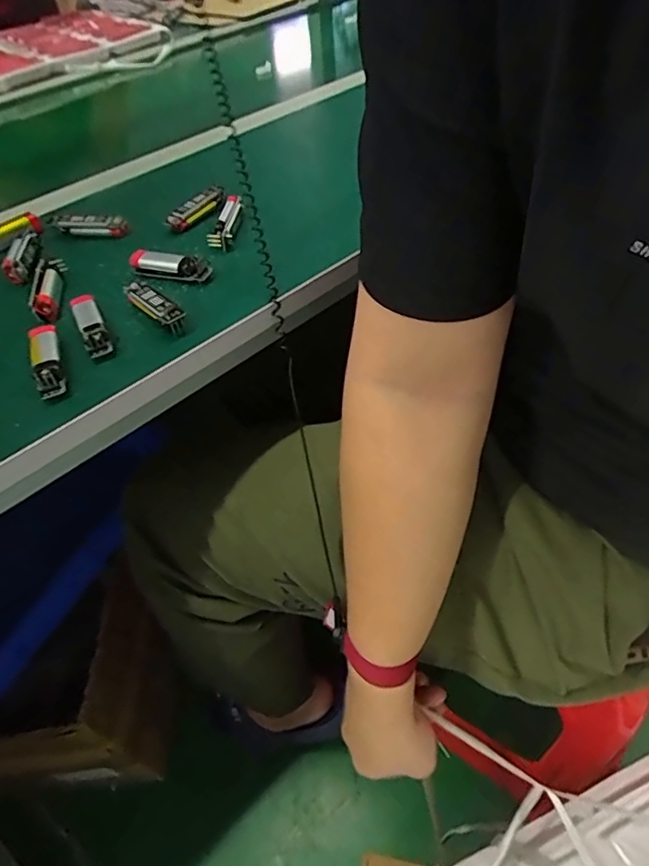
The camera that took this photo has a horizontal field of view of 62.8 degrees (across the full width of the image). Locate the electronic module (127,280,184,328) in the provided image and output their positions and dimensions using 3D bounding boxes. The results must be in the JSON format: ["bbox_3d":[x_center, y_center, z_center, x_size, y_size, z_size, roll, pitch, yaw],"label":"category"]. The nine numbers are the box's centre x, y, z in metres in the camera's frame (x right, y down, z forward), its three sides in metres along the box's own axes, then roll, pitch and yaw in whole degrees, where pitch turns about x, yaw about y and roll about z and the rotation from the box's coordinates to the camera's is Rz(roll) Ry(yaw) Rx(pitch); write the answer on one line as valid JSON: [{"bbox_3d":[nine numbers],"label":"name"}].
[{"bbox_3d":[-0.122,-0.092,0.379,0.020,0.014,0.061,-33,53,-22],"label":"electronic module"}]

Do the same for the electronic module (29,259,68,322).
[{"bbox_3d":[-0.210,-0.112,0.405,0.018,0.015,0.071,-13,48,-5],"label":"electronic module"}]

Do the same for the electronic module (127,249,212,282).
[{"bbox_3d":[-0.120,-0.130,0.411,0.060,0.018,0.013,7,49,13],"label":"electronic module"}]

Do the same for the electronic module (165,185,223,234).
[{"bbox_3d":[-0.114,-0.201,0.475,0.010,0.016,0.067,22,54,24],"label":"electronic module"}]

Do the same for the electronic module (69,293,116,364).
[{"bbox_3d":[-0.160,-0.075,0.365,0.017,0.011,0.064,-24,62,-14],"label":"electronic module"}]

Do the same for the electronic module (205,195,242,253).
[{"bbox_3d":[-0.082,-0.178,0.451,0.018,0.019,0.064,2,48,8],"label":"electronic module"}]

